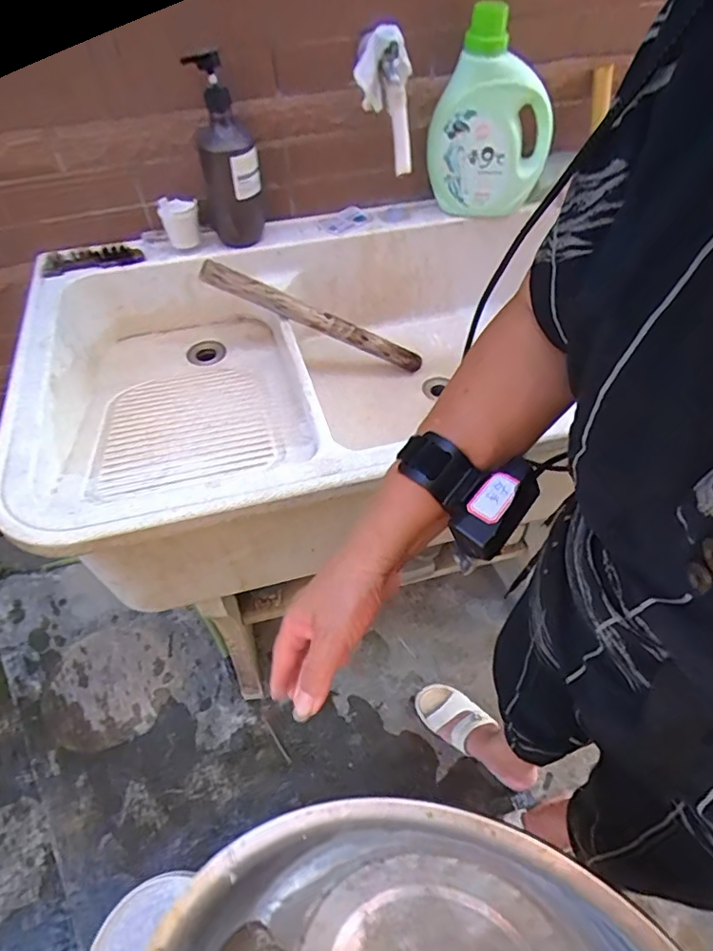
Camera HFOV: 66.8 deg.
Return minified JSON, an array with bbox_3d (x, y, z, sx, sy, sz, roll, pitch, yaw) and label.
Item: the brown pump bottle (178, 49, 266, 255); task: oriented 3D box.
[{"bbox_3d":[-0.187,-0.459,0.791,0.086,0.236,0.088,-7,53,-6],"label":"brown pump bottle"}]

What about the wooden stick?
[{"bbox_3d":[-0.056,-0.252,0.888,0.398,0.038,0.028,16,45,-30],"label":"wooden stick"}]

